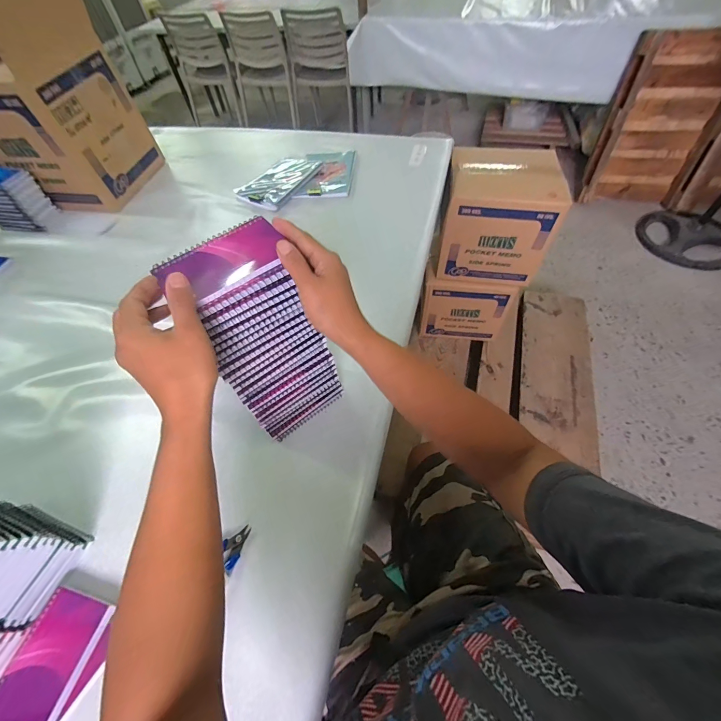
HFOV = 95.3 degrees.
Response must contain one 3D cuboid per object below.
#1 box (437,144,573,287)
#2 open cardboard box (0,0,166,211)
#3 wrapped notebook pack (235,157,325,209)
[{"bbox_3d":[0.418,-0.439,1.025,0.301,0.293,0.241,8,58,9],"label":"box"},{"bbox_3d":[-0.777,-0.628,0.805,0.298,0.409,0.267,5,57,7],"label":"open cardboard box"},{"bbox_3d":[-0.214,-0.487,0.890,0.156,0.014,0.215,29,66,22],"label":"wrapped notebook pack"}]

